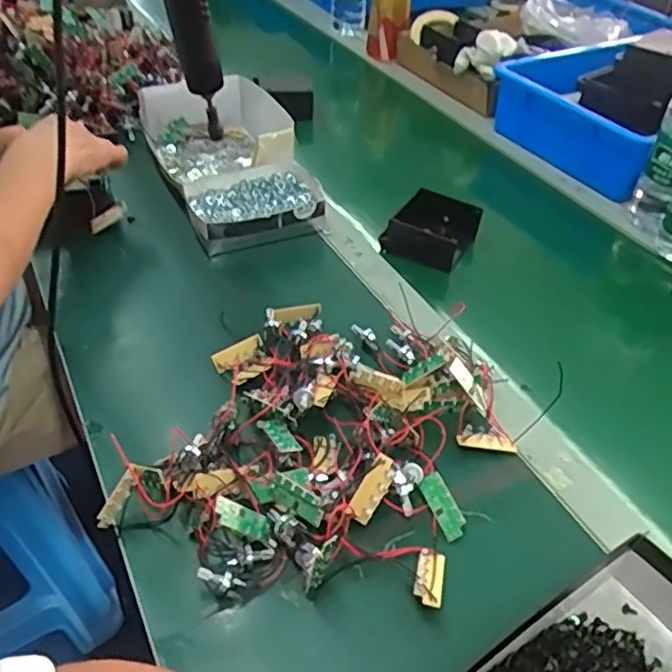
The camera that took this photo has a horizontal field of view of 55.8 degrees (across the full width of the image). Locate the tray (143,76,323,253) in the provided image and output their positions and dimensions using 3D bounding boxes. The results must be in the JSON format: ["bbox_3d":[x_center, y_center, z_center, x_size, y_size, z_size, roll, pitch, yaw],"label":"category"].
[{"bbox_3d":[-0.121,-0.215,0.766,0.178,0.058,0.287,-12,44,-16],"label":"tray"}]

